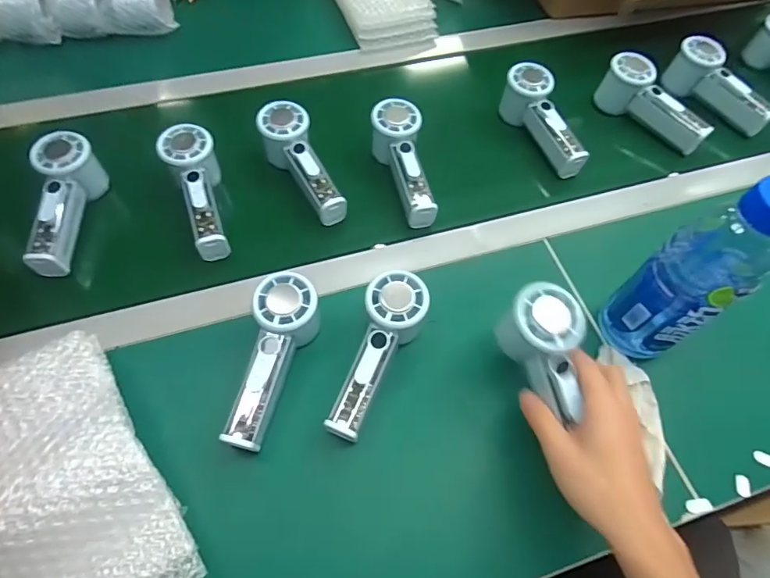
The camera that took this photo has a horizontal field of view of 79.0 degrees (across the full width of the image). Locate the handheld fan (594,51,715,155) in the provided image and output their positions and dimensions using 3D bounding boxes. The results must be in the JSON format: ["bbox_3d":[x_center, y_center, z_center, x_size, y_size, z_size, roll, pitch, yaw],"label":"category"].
[{"bbox_3d":[0.361,-0.247,0.620,0.147,0.060,0.053,38,66,17],"label":"handheld fan"}]

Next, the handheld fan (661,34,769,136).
[{"bbox_3d":[0.471,-0.283,0.649,0.045,0.060,0.156,-29,66,-18],"label":"handheld fan"}]

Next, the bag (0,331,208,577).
[{"bbox_3d":[-0.243,0.148,0.351,0.122,0.030,0.223,-30,67,-18],"label":"bag"}]

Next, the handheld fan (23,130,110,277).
[{"bbox_3d":[-0.340,-0.091,0.495,0.049,0.057,0.151,-6,61,-7],"label":"handheld fan"}]

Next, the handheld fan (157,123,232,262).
[{"bbox_3d":[-0.206,-0.105,0.521,0.052,0.056,0.158,-15,76,-11],"label":"handheld fan"}]

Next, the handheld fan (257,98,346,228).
[{"bbox_3d":[-0.099,-0.145,0.539,0.055,0.053,0.151,-21,64,-14],"label":"handheld fan"}]

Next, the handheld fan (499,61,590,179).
[{"bbox_3d":[0.200,-0.213,0.591,0.050,0.059,0.150,-14,63,-11],"label":"handheld fan"}]

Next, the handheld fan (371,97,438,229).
[{"bbox_3d":[0.020,-0.143,0.553,0.056,0.068,0.155,-5,61,-6],"label":"handheld fan"}]

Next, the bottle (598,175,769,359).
[{"bbox_3d":[0.257,-0.005,0.389,0.070,0.210,0.060,-12,62,-10],"label":"bottle"}]

